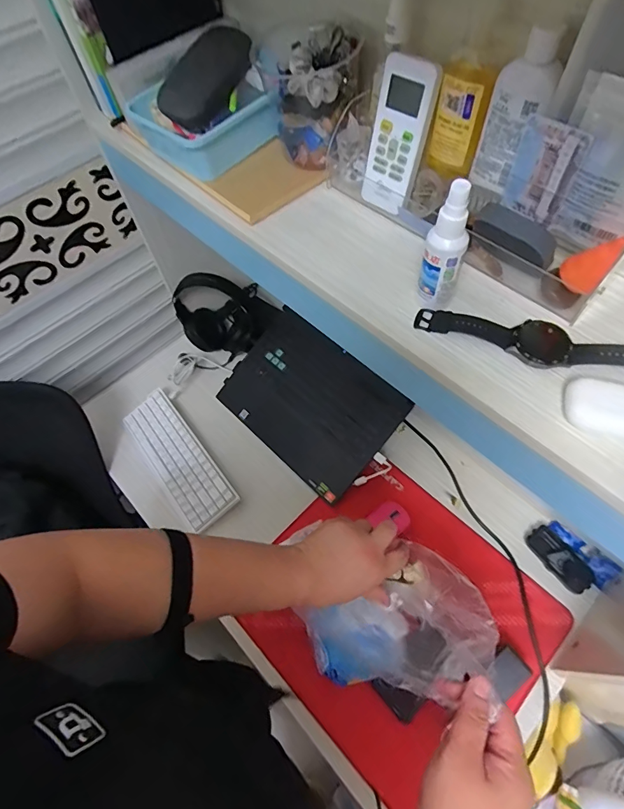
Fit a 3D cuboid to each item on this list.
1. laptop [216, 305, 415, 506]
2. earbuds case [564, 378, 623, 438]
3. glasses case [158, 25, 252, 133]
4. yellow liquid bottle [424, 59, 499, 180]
[{"bbox_3d":[-0.008,-0.007,0.868,0.354,0.032,0.247,41,95,26],"label":"laptop"},{"bbox_3d":[0.226,0.003,0.325,0.057,0.016,0.037,14,62,12],"label":"earbuds case"},{"bbox_3d":[-0.123,-0.392,0.507,0.046,0.052,0.132,36,87,21],"label":"glasses case"},{"bbox_3d":[0.137,-0.264,0.400,0.046,0.087,0.028,18,63,13],"label":"yellow liquid bottle"}]

